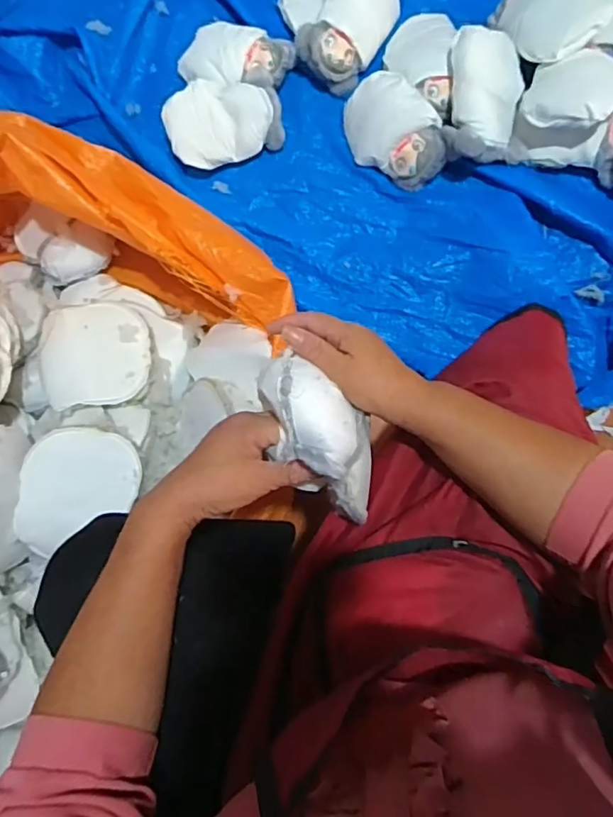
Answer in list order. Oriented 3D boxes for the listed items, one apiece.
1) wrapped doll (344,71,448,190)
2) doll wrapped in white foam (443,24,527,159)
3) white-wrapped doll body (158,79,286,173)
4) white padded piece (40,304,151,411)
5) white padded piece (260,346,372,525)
[{"bbox_3d":[0.132,-0.420,0.836,0.111,0.070,0.183,-42,80,1],"label":"wrapped doll"},{"bbox_3d":[0.260,-0.451,0.799,0.107,0.075,0.182,6,84,8],"label":"doll wrapped in white foam"},{"bbox_3d":[-0.131,-0.458,0.873,0.180,0.065,0.118,-14,82,6],"label":"white-wrapped doll body"},{"bbox_3d":[-0.303,-0.076,0.792,0.156,0.049,0.143,-7,83,7],"label":"white padded piece"},{"bbox_3d":[0.017,0.029,0.440,0.069,0.046,0.150,-30,109,3],"label":"white padded piece"}]

